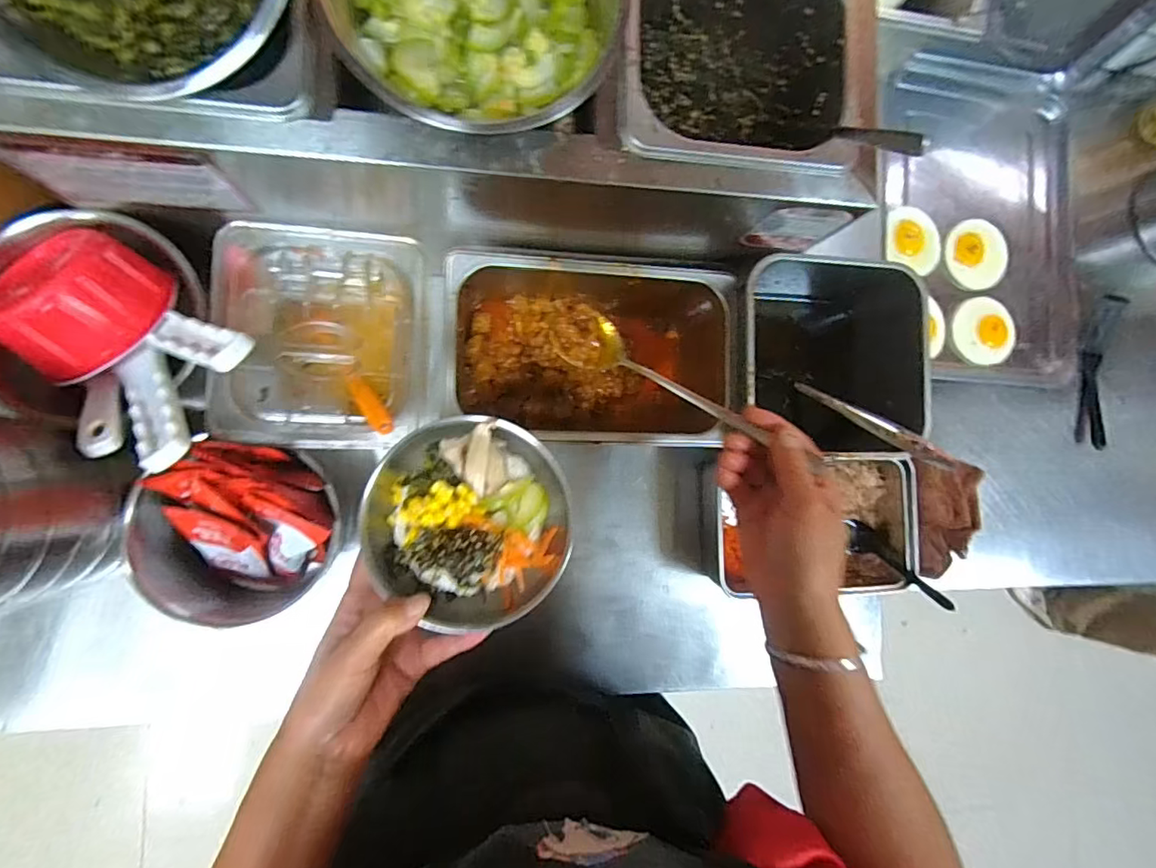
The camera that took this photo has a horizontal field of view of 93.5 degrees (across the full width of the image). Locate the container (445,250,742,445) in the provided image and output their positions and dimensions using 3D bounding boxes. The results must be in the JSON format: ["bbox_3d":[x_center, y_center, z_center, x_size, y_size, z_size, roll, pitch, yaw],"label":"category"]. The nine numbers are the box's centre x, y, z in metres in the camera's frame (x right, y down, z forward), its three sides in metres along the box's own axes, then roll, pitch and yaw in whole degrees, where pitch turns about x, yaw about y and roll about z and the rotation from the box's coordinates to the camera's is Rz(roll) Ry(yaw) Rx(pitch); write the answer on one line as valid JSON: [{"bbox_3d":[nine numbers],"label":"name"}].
[{"bbox_3d":[0.006,-0.074,0.521,0.257,0.098,0.165,7,85,-9],"label":"container"}]

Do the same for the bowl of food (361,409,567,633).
[{"bbox_3d":[-0.075,0.063,0.375,0.131,0.049,0.143,1,86,-9],"label":"bowl of food"}]

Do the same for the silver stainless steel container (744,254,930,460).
[{"bbox_3d":[0.226,-0.065,0.537,0.180,0.119,0.183,-4,87,-9],"label":"silver stainless steel container"}]

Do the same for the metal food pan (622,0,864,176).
[{"bbox_3d":[0.110,-0.265,0.407,0.169,0.085,0.161,2,86,-9],"label":"metal food pan"}]

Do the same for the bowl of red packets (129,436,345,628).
[{"bbox_3d":[-0.280,0.078,0.463,0.158,0.107,0.141,-38,93,-10],"label":"bowl of red packets"}]

